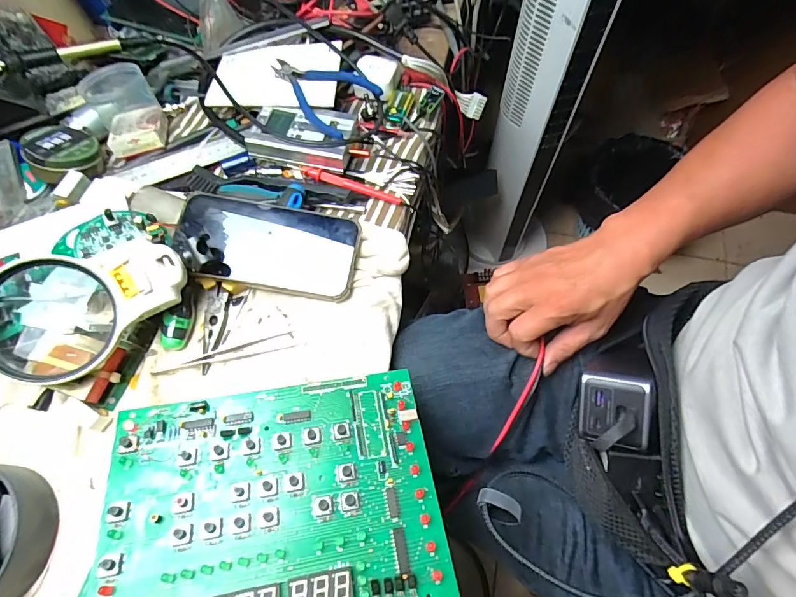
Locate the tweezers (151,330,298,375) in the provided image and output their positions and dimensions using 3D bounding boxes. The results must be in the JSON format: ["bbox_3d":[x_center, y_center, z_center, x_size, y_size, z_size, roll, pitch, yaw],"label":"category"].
[{"bbox_3d":[-0.147,0.046,0.368,0.117,0.008,0.014,-12,65,-4],"label":"tweezers"}]

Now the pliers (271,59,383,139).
[{"bbox_3d":[-0.071,-0.226,0.467,0.083,0.027,0.117,-32,68,-12],"label":"pliers"}]

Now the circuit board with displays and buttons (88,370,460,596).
[{"bbox_3d":[-0.082,0.133,0.291,0.213,0.009,0.155,-6,56,-11],"label":"circuit board with displays and buttons"}]

